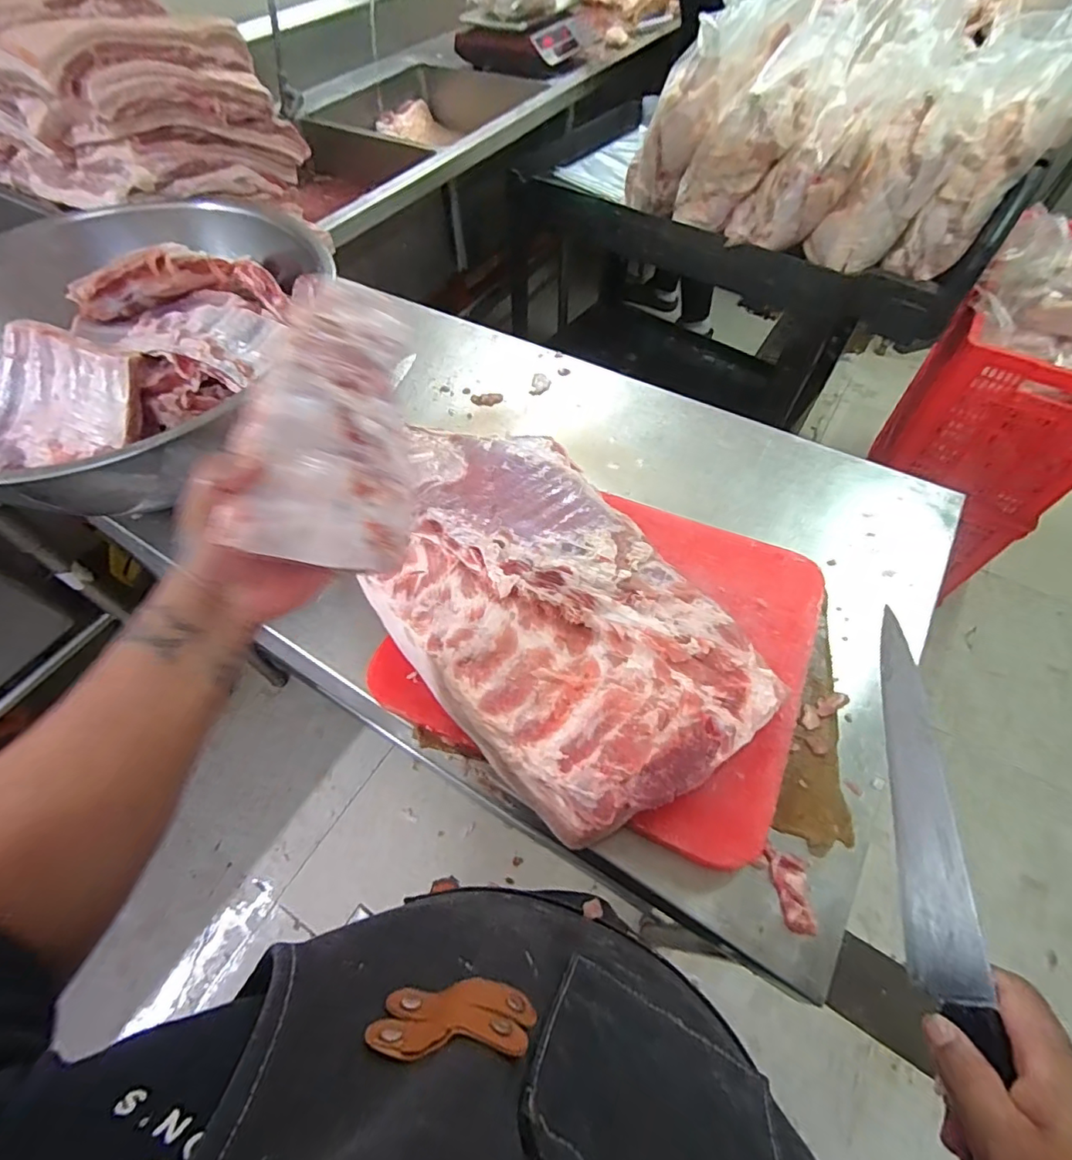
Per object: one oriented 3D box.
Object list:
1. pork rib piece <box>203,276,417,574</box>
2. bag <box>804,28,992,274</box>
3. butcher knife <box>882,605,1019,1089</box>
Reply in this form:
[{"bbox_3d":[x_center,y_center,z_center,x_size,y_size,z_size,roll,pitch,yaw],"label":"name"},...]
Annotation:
[{"bbox_3d":[-0.142,-0.119,0.398,0.027,0.124,0.222,-10,71,46],"label":"pork rib piece"},{"bbox_3d":[0.672,-0.780,1.006,0.200,0.298,0.189,26,61,17],"label":"bag"},{"bbox_3d":[0.249,0.197,0.333,0.017,0.050,0.351,4,65,4],"label":"butcher knife"}]

